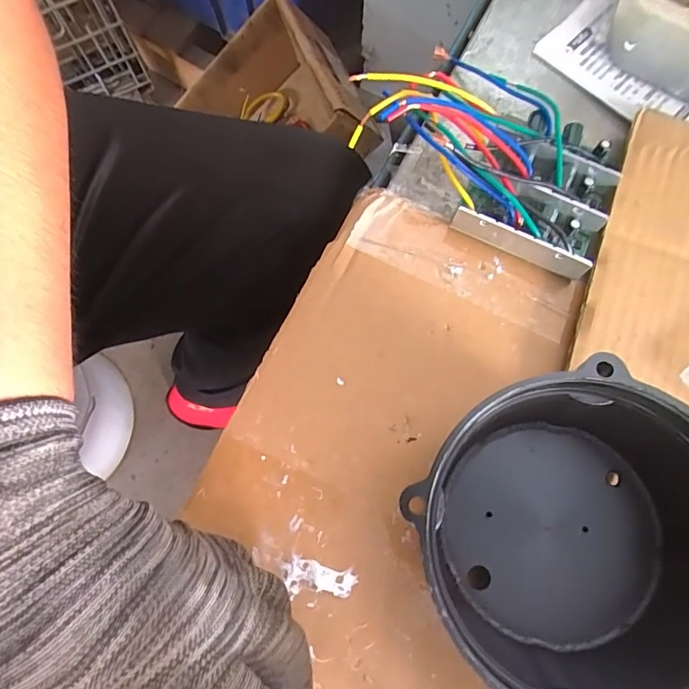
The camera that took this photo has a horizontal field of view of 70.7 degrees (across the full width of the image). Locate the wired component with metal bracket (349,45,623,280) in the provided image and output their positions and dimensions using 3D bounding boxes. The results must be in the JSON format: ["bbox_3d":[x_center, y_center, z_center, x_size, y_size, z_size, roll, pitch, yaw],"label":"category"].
[{"bbox_3d":[0.091,-0.130,0.300,0.169,0.032,0.119,28,78,6],"label":"wired component with metal bracket"}]

